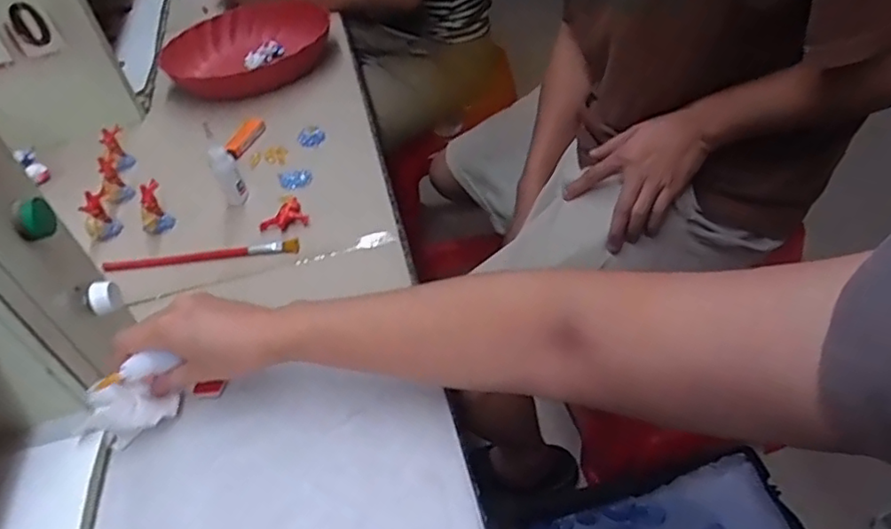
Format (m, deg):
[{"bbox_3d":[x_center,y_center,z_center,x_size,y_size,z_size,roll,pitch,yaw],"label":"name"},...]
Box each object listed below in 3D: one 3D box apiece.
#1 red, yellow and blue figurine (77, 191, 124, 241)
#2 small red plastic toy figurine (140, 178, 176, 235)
[{"bbox_3d":[-0.360,-0.050,0.635,0.021,0.048,0.030,27,56,36],"label":"red, yellow and blue figurine"},{"bbox_3d":[-0.304,-0.058,0.636,0.030,0.050,0.030,-28,44,-16],"label":"small red plastic toy figurine"}]

